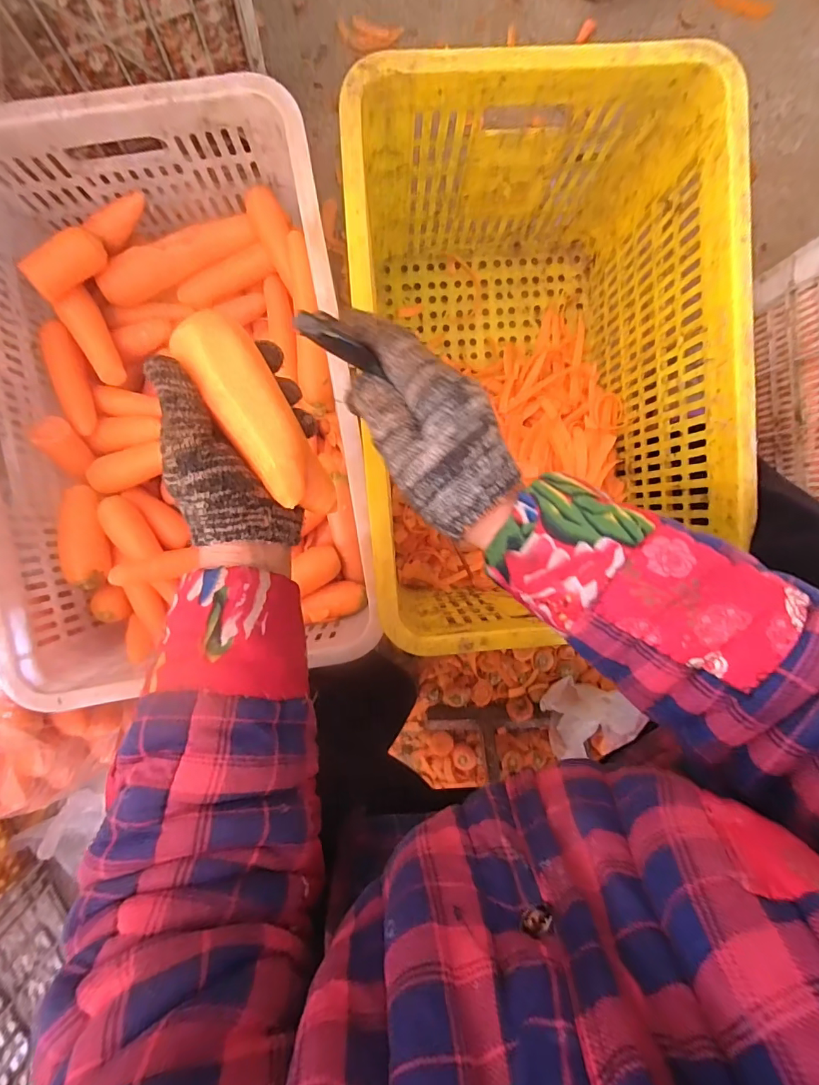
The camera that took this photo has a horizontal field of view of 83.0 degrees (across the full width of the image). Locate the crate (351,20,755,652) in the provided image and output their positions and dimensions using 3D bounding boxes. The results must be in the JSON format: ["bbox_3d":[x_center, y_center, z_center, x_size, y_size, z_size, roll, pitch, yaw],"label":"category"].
[{"bbox_3d":[0.128,-0.177,0.563,0.355,0.293,0.516,-5,93,-3],"label":"crate"}]

